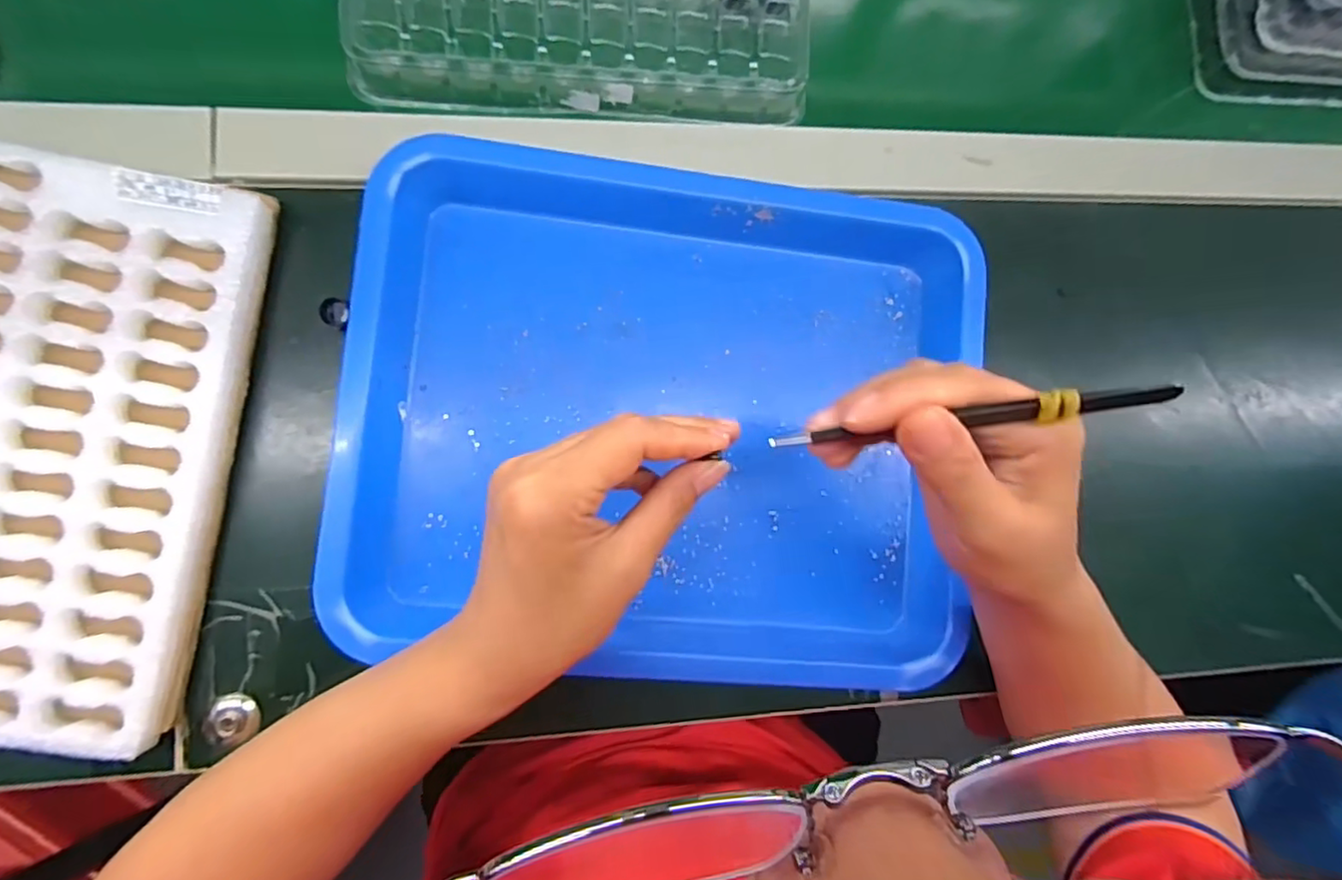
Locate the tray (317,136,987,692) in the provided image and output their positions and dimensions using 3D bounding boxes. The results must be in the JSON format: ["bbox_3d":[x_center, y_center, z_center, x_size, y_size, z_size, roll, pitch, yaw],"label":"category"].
[{"bbox_3d":[0.000,-0.011,0.333,0.325,0.030,0.269,7,85,-6],"label":"tray"}]

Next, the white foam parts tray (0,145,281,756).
[{"bbox_3d":[-0.318,-0.002,0.300,0.190,0.030,0.269,9,85,-6],"label":"white foam parts tray"}]

